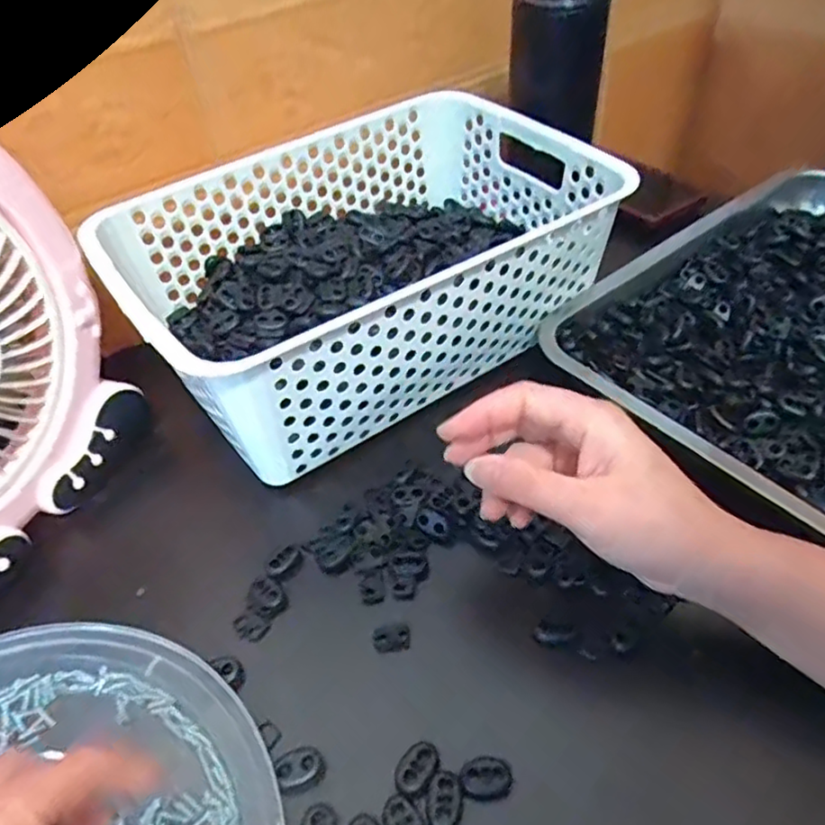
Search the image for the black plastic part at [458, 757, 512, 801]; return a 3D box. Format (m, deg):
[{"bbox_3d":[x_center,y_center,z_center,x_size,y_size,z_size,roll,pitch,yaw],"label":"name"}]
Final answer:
[{"bbox_3d":[0.031,0.156,0.274,0.022,0.004,0.017,-5,45,1],"label":"black plastic part"}]

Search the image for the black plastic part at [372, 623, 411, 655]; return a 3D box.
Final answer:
[{"bbox_3d":[-0.010,0.114,0.325,0.019,0.009,0.012,-17,46,-10],"label":"black plastic part"}]

